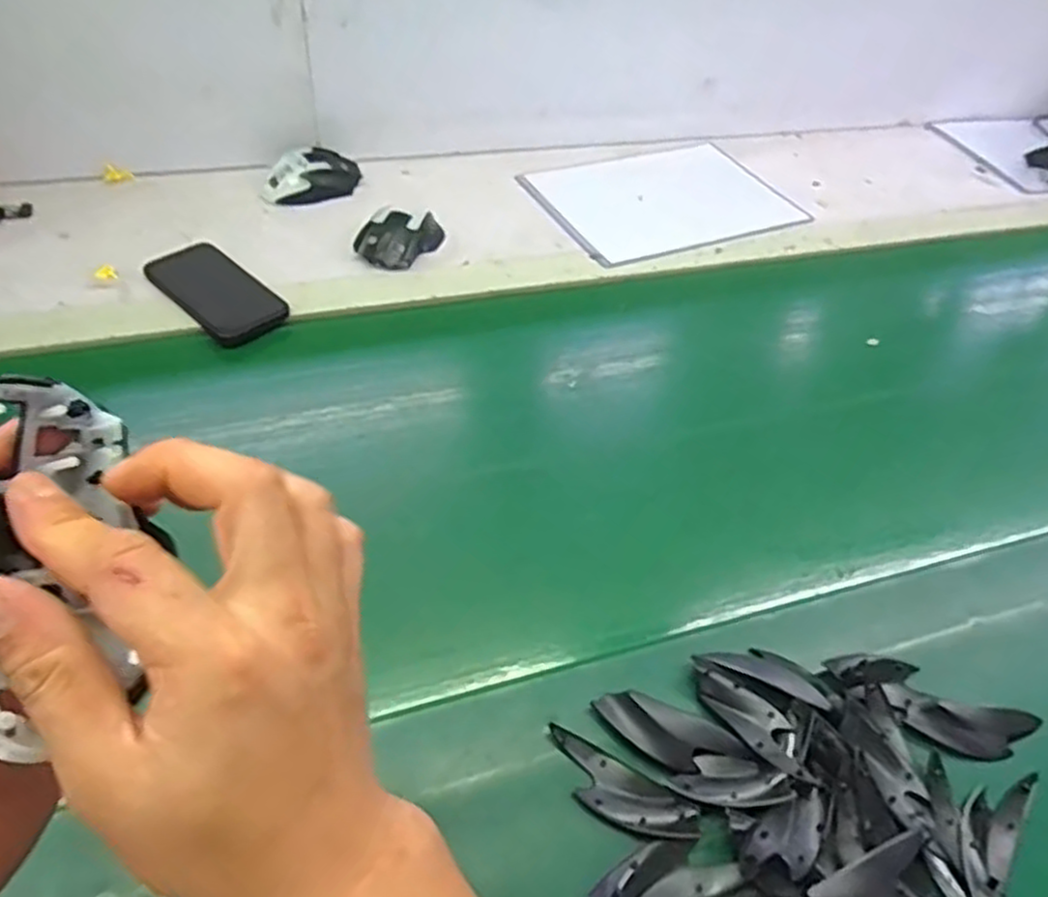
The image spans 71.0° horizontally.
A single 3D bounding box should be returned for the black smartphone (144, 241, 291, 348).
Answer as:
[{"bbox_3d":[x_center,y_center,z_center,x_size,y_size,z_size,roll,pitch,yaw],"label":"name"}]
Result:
[{"bbox_3d":[-0.297,-0.151,0.714,0.140,0.012,0.073,38,64,17],"label":"black smartphone"}]

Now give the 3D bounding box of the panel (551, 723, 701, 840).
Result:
[{"bbox_3d":[0.058,0.209,0.451,0.099,0.012,0.034,26,50,14],"label":"panel"}]

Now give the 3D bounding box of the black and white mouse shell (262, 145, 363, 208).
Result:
[{"bbox_3d":[-0.247,-0.318,0.854,0.117,0.033,0.064,-31,62,-28],"label":"black and white mouse shell"}]

